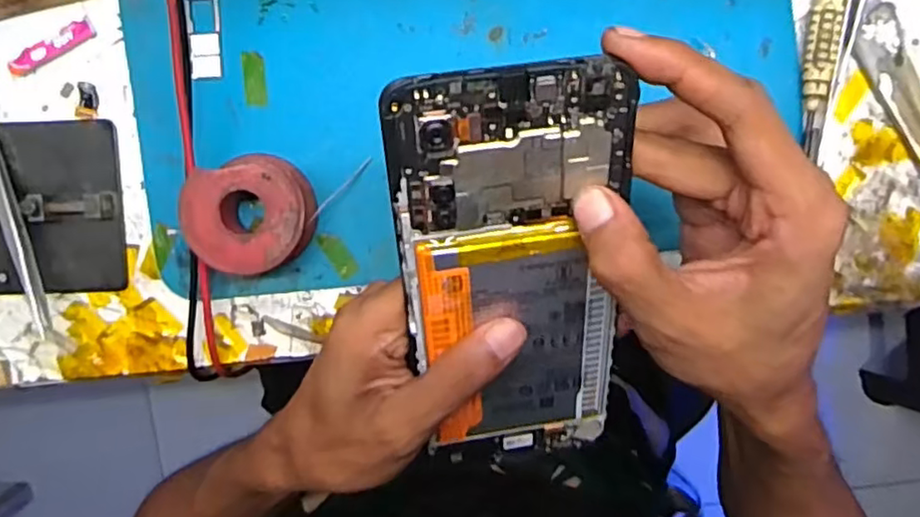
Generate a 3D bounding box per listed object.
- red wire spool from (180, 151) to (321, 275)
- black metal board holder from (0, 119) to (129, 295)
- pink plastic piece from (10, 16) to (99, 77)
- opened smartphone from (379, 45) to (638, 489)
[{"bbox_3d":[-0.092,-0.019,0.283,0.050,0.029,0.047,0,95,2],"label":"red wire spool"},{"bbox_3d":[-0.216,-0.022,0.294,0.116,0.015,0.079,-2,94,2],"label":"black metal board holder"},{"bbox_3d":[-0.187,-0.097,0.292,0.043,0.005,0.010,-28,93,4],"label":"pink plastic piece"},{"bbox_3d":[0.023,0.020,0.224,0.072,0.010,0.175,-8,124,2],"label":"opened smartphone"}]

